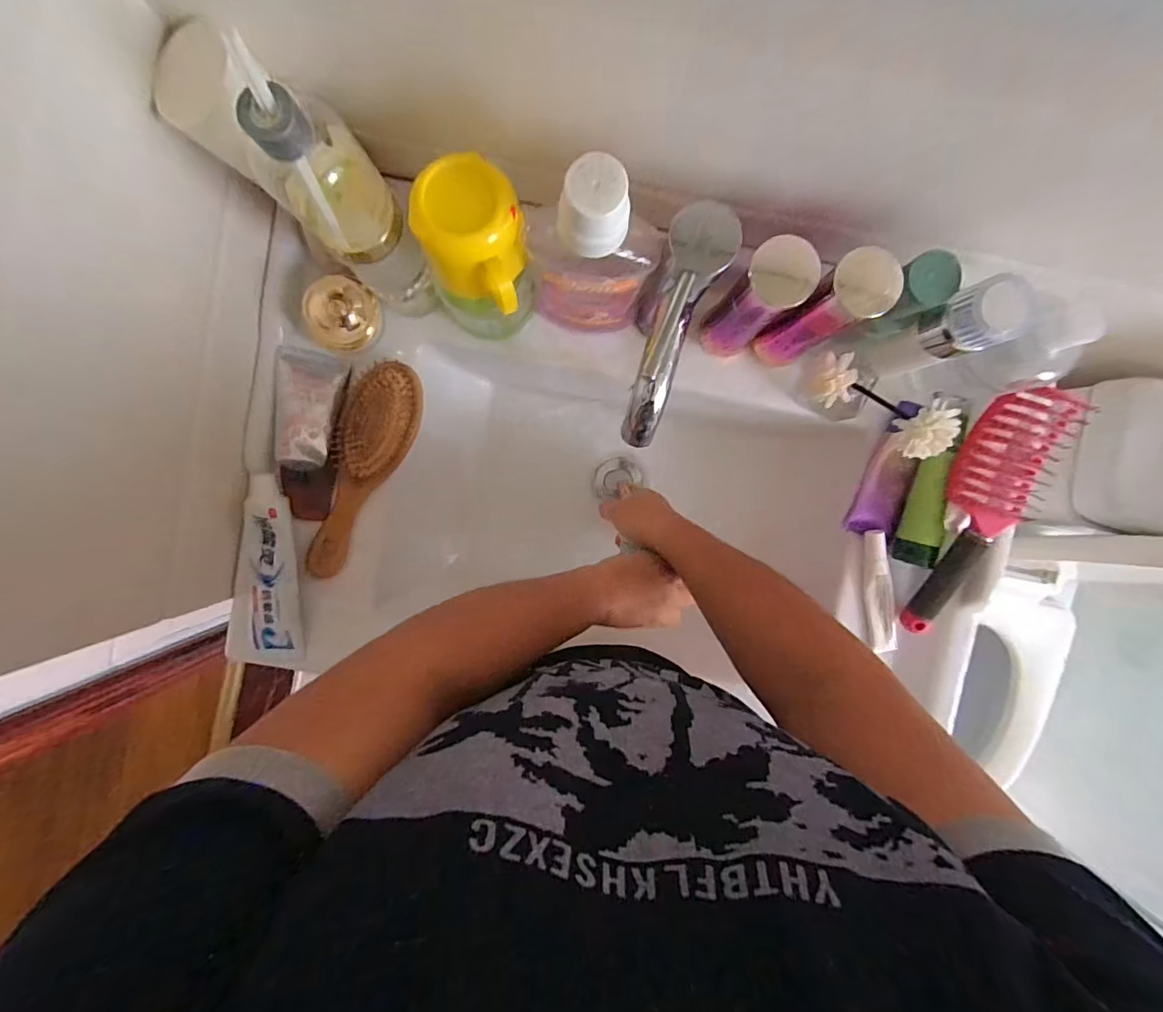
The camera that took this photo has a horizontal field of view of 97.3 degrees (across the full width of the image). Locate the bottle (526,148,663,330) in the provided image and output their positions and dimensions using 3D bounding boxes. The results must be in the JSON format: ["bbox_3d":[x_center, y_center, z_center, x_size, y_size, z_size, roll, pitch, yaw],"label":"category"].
[{"bbox_3d":[0.007,-0.178,0.382,0.085,0.201,0.041,-9,93,0],"label":"bottle"}]

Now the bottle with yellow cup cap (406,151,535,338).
[{"bbox_3d":[-0.077,-0.189,0.400,0.077,0.154,0.073,0,93,0],"label":"bottle with yellow cup cap"}]

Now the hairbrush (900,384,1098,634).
[{"bbox_3d":[0.369,0.008,0.477,0.080,0.071,0.233,13,93,-1],"label":"hairbrush"}]

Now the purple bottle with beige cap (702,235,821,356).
[{"bbox_3d":[0.136,-0.159,0.410,0.041,0.144,0.043,0,93,0],"label":"purple bottle with beige cap"}]

